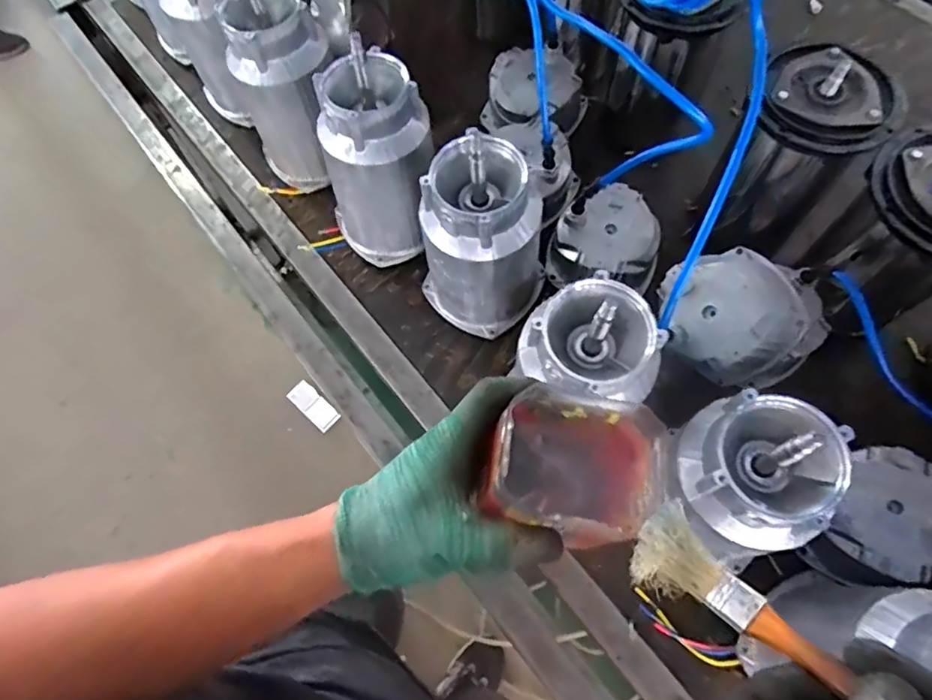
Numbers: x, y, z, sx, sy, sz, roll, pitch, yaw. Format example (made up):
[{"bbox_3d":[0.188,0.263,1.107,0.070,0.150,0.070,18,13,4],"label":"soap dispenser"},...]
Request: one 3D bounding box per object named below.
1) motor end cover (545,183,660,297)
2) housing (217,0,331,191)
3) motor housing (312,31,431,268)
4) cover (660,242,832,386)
[{"bbox_3d":[0.170,-0.126,0.685,0.125,0.069,0.121,14,69,9],"label":"motor end cover"},{"bbox_3d":[-0.222,-0.312,0.708,0.112,0.230,0.115,-1,67,3],"label":"housing"},{"bbox_3d":[-0.101,-0.204,0.659,0.129,0.224,0.114,-19,68,-5],"label":"motor housing"},{"bbox_3d":[0.293,-0.040,0.597,0.162,0.087,0.136,-21,68,-6],"label":"cover"}]

